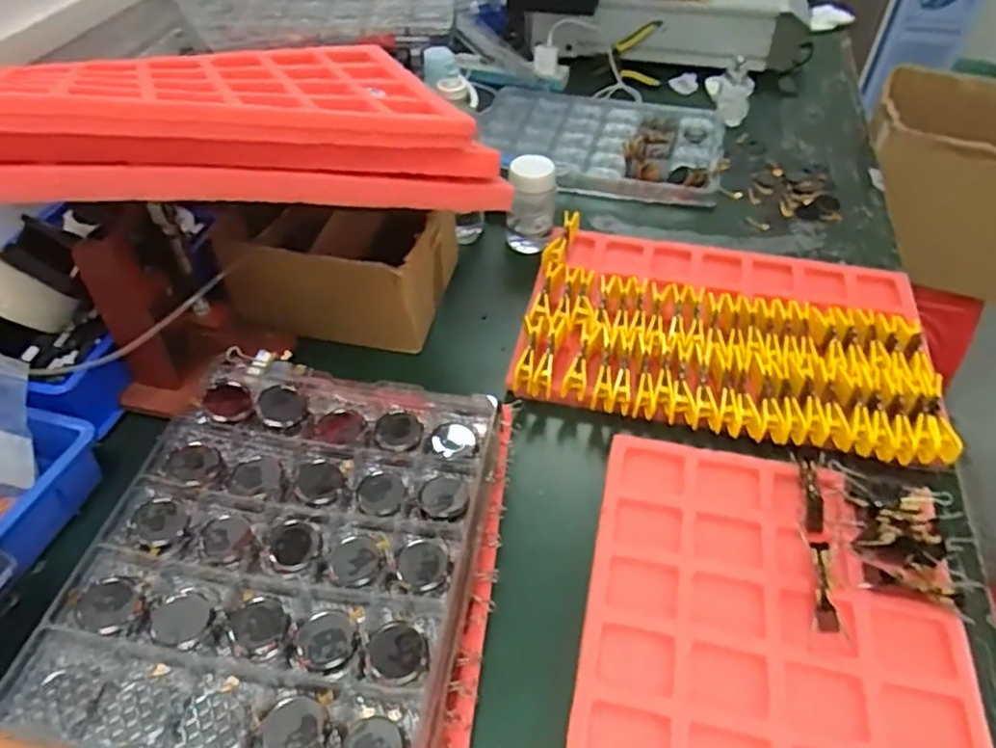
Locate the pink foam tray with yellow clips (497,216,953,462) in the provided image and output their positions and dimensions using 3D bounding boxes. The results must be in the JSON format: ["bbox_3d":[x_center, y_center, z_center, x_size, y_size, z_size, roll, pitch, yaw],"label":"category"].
[{"bbox_3d":[0.290,-0.069,0.900,0.489,0.053,0.364,10,46,9],"label":"pink foam tray with yellow clips"}]

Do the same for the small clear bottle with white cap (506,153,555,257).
[{"bbox_3d":[0.049,-0.250,1.029,0.071,0.113,0.072,-2,46,-2],"label":"small clear bottle with white cap"}]

